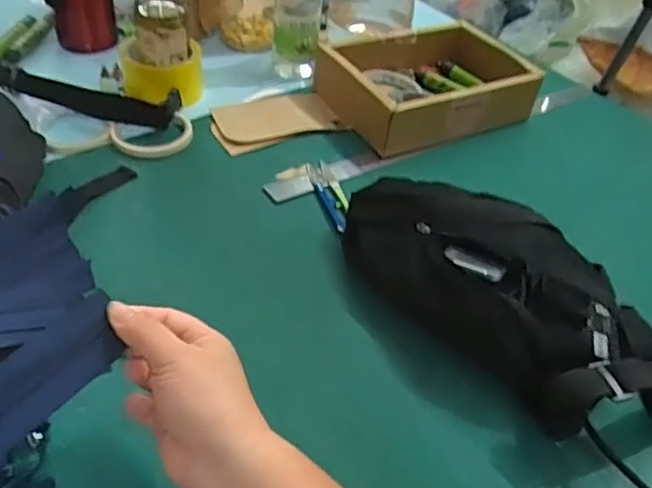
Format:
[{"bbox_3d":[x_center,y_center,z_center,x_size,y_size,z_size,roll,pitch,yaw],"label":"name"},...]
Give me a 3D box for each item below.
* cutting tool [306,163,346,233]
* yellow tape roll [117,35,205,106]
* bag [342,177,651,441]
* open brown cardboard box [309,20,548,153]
[{"bbox_3d":[0.000,-0.051,0.653,0.015,0.006,0.113,-9,47,-19],"label":"cutting tool"},{"bbox_3d":[-0.201,-0.212,0.762,0.097,0.052,0.089,-4,45,-14],"label":"yellow tape roll"},{"bbox_3d":[0.155,0.035,0.535,0.171,0.078,0.308,-25,54,-31],"label":"bag"},{"bbox_3d":[0.134,-0.206,0.789,0.235,0.063,0.166,-16,49,-25],"label":"open brown cardboard box"}]

